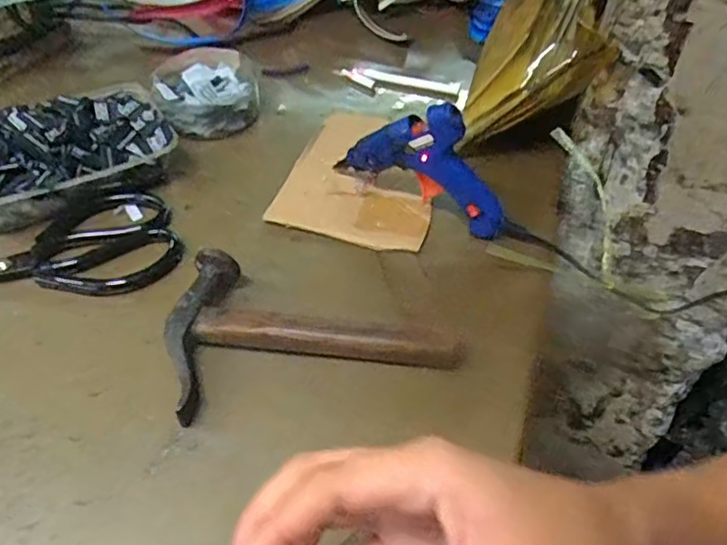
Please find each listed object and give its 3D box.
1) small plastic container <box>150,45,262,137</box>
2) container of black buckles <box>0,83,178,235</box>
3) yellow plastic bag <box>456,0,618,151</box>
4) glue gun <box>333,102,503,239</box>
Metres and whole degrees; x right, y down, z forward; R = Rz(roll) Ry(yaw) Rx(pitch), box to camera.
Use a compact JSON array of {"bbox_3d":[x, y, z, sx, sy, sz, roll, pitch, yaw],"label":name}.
[{"bbox_3d":[-0.149,-0.175,0.583,0.098,0.038,0.113,-7,48,-9],"label":"small plastic container"},{"bbox_3d":[-0.248,-0.101,0.503,0.172,0.049,0.124,-25,52,-23],"label":"container of black buckles"},{"bbox_3d":[0.193,-0.279,0.621,0.108,0.117,0.400,14,48,11],"label":"yellow plastic bag"},{"bbox_3d":[0.043,-0.088,0.467,0.142,0.089,0.022,22,50,18],"label":"glue gun"}]

